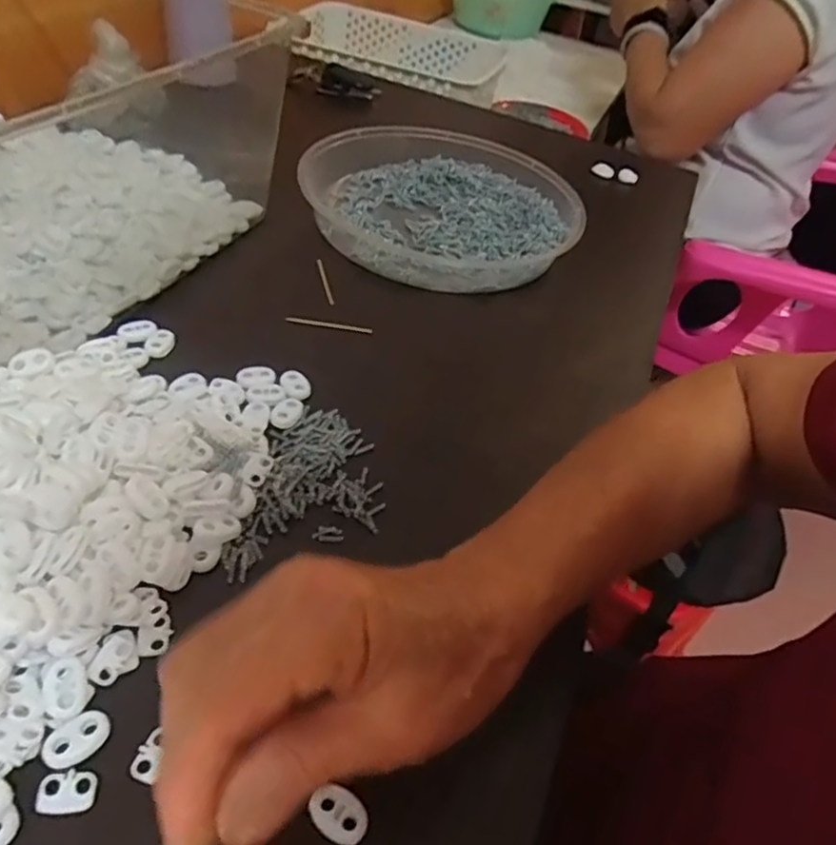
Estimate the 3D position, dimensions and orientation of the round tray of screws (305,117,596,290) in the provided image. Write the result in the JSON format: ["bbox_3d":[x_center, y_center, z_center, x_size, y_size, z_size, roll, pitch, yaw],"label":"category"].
[{"bbox_3d":[0.016,-0.194,0.563,0.236,0.040,0.236,6,45,-6],"label":"round tray of screws"}]

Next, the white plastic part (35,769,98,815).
[{"bbox_3d":[-0.124,0.130,0.228,0.019,0.004,0.013,3,45,-9],"label":"white plastic part"}]

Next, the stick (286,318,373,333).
[{"bbox_3d":[-0.060,-0.067,0.439,0.059,0.004,0.005,12,45,0],"label":"stick"}]

